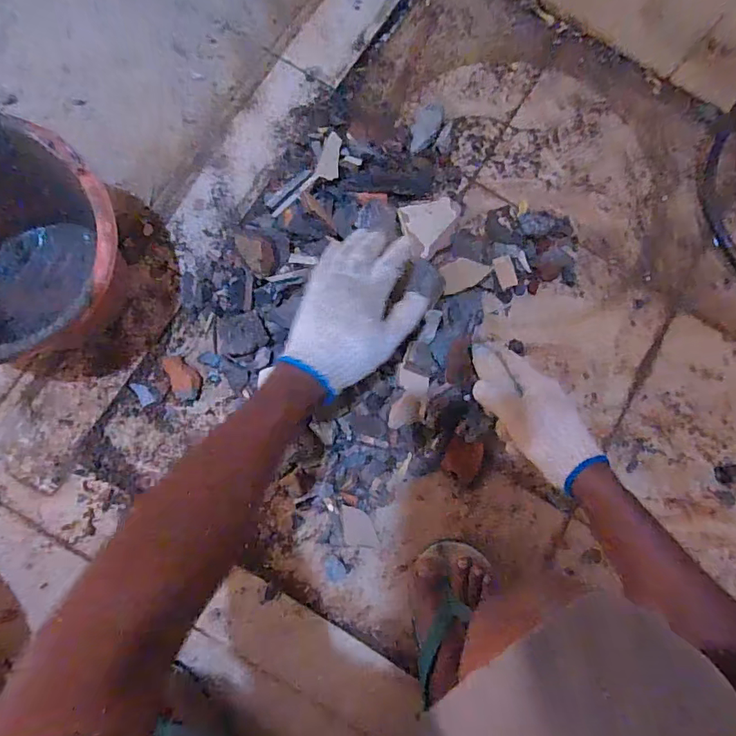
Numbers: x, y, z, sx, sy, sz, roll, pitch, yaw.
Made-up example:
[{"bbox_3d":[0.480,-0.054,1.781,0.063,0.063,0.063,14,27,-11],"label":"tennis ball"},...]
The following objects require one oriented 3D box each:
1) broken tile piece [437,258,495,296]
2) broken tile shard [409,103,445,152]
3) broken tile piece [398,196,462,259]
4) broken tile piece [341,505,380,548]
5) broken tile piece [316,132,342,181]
[{"bbox_3d":[0.124,-0.120,0.598,0.060,0.006,0.041,-15,84,18],"label":"broken tile piece"},{"bbox_3d":[0.081,-0.336,0.659,0.037,0.014,0.090,28,81,-1],"label":"broken tile shard"},{"bbox_3d":[0.086,-0.191,0.628,0.082,0.020,0.071,-30,86,-8],"label":"broken tile piece"},{"bbox_3d":[-0.010,0.195,0.578,0.042,0.015,0.054,-6,83,-6],"label":"broken tile piece"},{"bbox_3d":[-0.048,-0.279,0.618,0.026,0.007,0.077,8,66,-4],"label":"broken tile piece"}]

